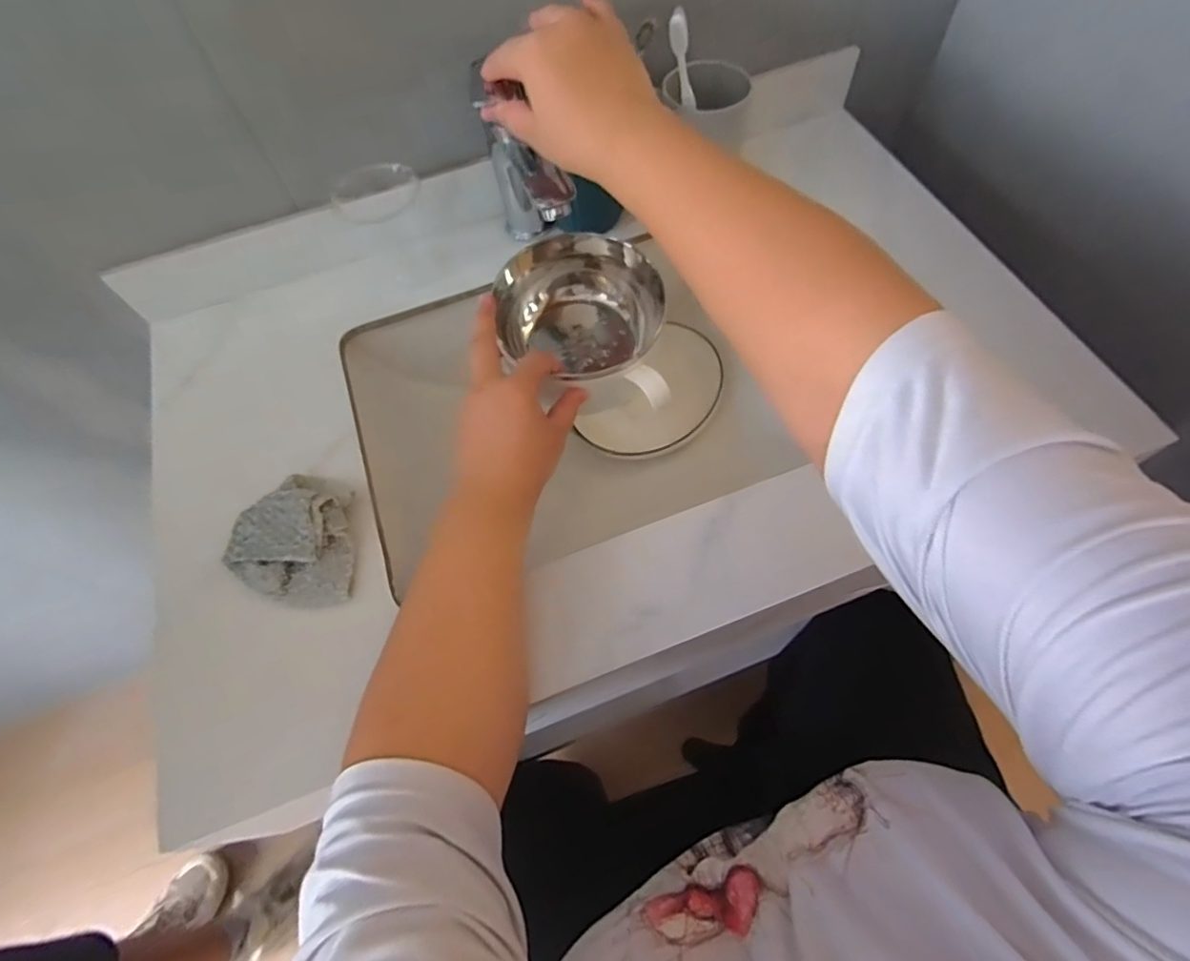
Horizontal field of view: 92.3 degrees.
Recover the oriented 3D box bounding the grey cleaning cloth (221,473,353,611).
[{"bbox_3d":[-0.227,0.047,0.445,0.100,0.038,0.095,22,67,14],"label":"grey cleaning cloth"}]

